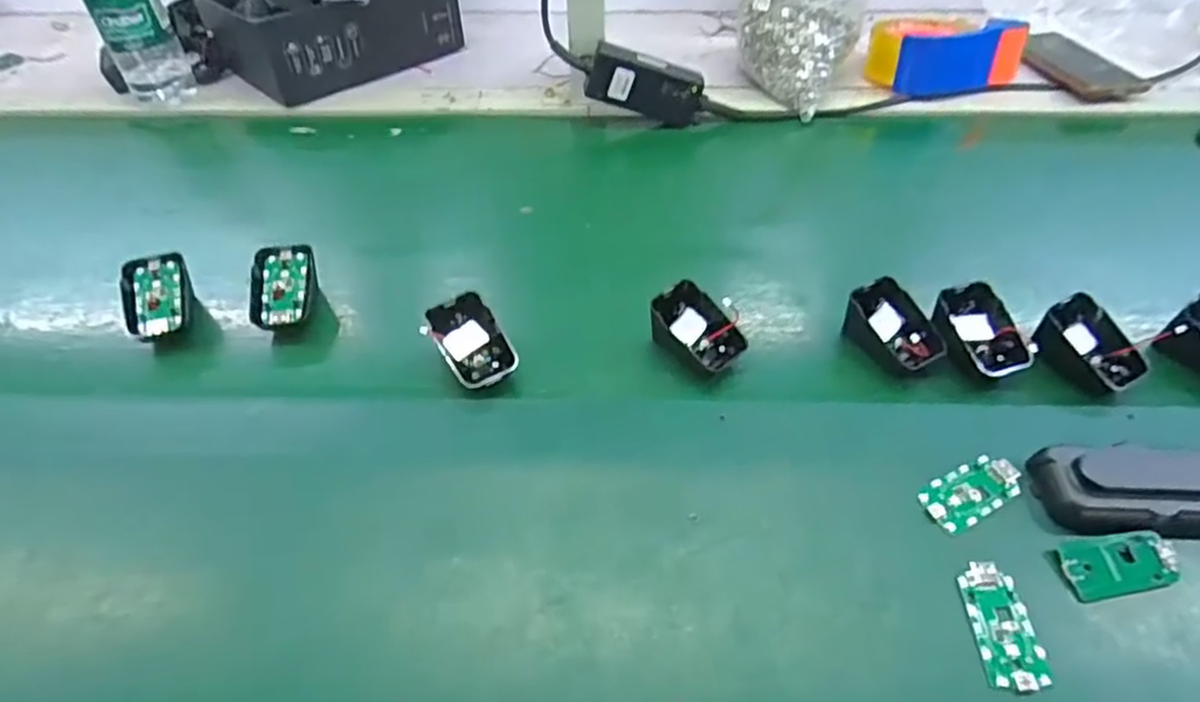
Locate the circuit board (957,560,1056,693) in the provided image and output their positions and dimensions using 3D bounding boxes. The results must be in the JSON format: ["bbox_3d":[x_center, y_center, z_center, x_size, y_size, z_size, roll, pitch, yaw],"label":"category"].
[{"bbox_3d":[0.213,0.144,0.365,0.031,0.004,0.063,-2,47,-1],"label":"circuit board"}]

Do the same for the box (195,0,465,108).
[{"bbox_3d":[-0.308,-0.394,0.817,0.250,0.096,0.178,-36,56,-28],"label":"box"}]

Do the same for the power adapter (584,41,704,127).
[{"bbox_3d":[0.047,-0.267,0.698,0.116,0.055,0.026,14,46,-12],"label":"power adapter"}]

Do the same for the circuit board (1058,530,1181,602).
[{"bbox_3d":[0.290,0.118,0.385,0.064,0.004,0.031,-8,67,-6],"label":"circuit board"}]

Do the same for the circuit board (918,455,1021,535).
[{"bbox_3d":[0.224,0.083,0.416,0.065,0.004,0.031,-22,50,-18],"label":"circuit board"}]

